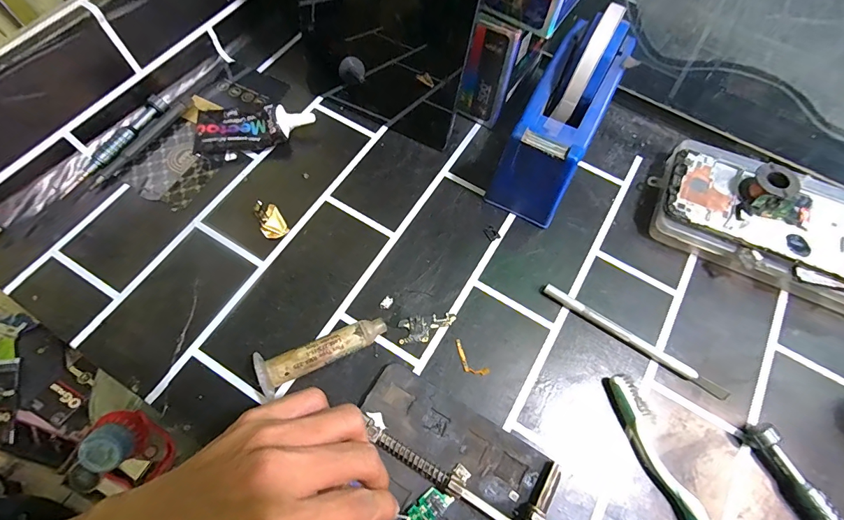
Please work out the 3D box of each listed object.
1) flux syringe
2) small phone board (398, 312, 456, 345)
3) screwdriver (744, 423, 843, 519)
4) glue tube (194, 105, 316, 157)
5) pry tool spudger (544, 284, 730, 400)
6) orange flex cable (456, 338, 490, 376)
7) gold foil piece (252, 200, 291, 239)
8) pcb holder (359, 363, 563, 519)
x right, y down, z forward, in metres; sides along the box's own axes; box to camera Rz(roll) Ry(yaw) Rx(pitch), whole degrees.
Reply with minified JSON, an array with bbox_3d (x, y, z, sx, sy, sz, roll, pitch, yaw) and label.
[{"bbox_3d":[-0.065,0.065,0.273,0.087,0.022,0.026,-18,67,-11],"label":"flux syringe"},{"bbox_3d":[0.004,0.049,0.292,0.041,0.004,0.019,-4,65,-5],"label":"small phone board"},{"bbox_3d":[0.243,0.156,0.245,0.015,0.018,0.109,-23,68,-13],"label":"screwdriver"},{"bbox_3d":[-0.144,-0.115,0.346,0.096,0.026,0.040,-9,66,-7],"label":"glue tube"},{"bbox_3d":[0.151,0.058,0.291,0.138,0.009,0.008,32,68,12],"label":"pry tool spudger"},{"bbox_3d":[0.033,0.071,0.284,0.012,0.004,0.032,-40,73,-18],"label":"orange flex cable"},{"bbox_3d":[-0.121,-0.032,0.320,0.019,0.009,0.033,-29,70,-15],"label":"gold foil piece"},{"bbox_3d":[0.011,0.129,0.247,0.126,0.021,0.087,35,68,13],"label":"pcb holder"}]

